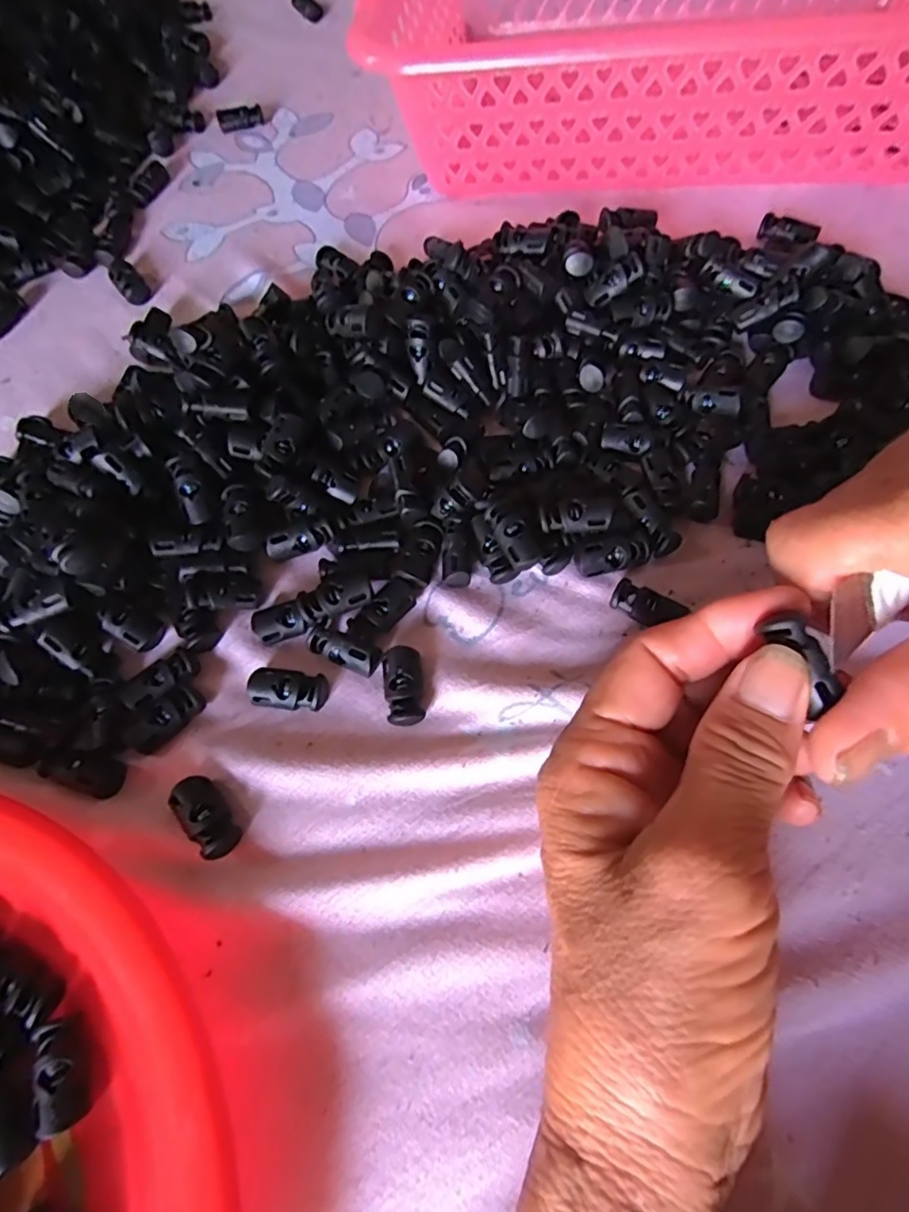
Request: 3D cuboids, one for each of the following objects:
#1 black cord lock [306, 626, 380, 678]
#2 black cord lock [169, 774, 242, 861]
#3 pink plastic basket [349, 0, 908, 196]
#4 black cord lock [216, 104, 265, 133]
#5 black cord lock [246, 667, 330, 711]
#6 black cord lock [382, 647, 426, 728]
[{"bbox_3d":[-0.041,0.016,0.225,0.028,0.011,0.012,26,70,13],"label":"black cord lock"},{"bbox_3d":[-0.083,0.069,0.200,0.030,0.009,0.013,41,74,18],"label":"black cord lock"},{"bbox_3d":[0.117,-0.305,0.317,0.295,0.090,0.212,8,67,7],"label":"pink plastic basket"},{"bbox_3d":[-0.134,-0.306,0.378,0.029,0.008,0.015,-20,67,-6],"label":"black cord lock"},{"bbox_3d":[-0.061,0.031,0.222,0.029,0.008,0.014,8,67,7],"label":"black cord lock"},{"bbox_3d":[-0.019,0.029,0.218,0.014,0.008,0.028,-8,67,0],"label":"black cord lock"}]

